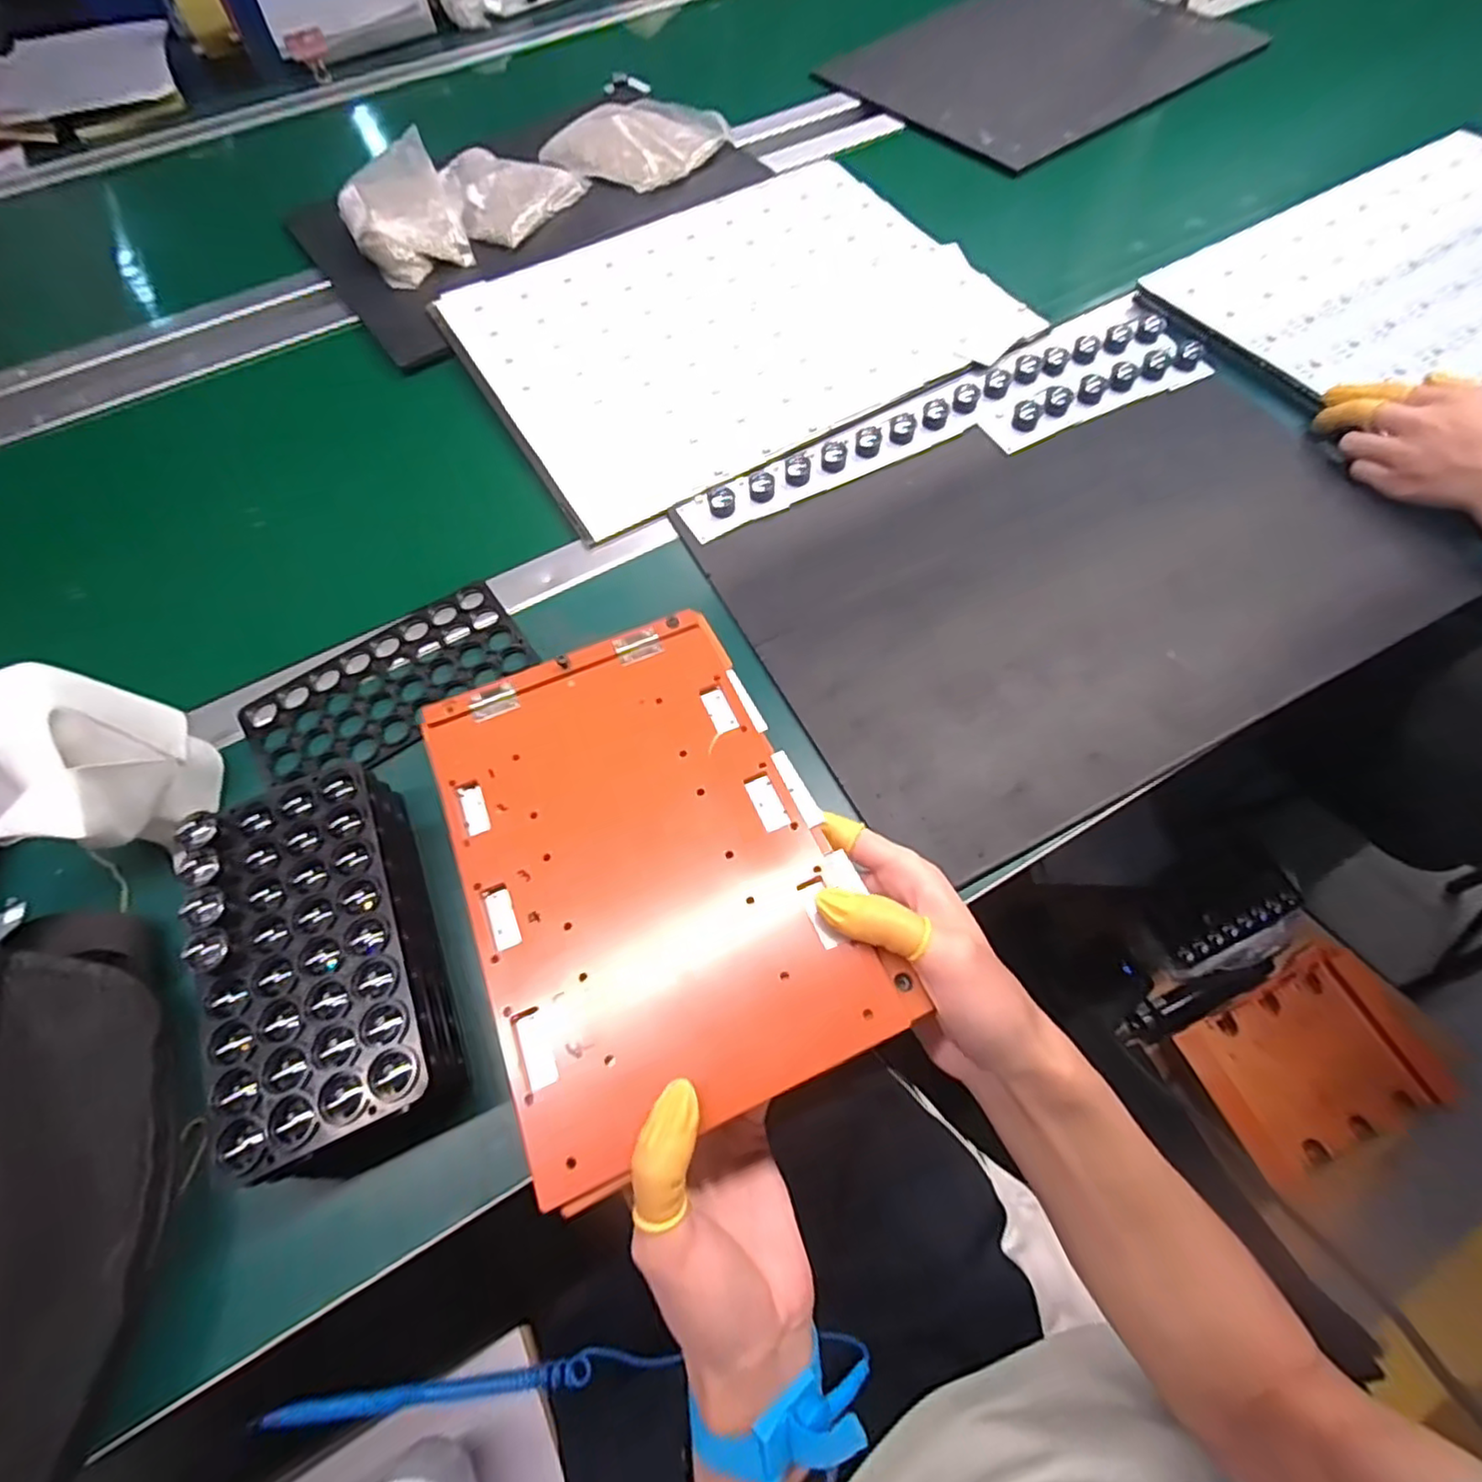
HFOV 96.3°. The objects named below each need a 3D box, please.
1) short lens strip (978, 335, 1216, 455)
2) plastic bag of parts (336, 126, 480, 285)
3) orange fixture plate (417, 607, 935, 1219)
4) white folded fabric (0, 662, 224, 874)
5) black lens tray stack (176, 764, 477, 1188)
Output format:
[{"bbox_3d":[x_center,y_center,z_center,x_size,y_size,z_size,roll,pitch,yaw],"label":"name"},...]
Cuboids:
[{"bbox_3d":[0.307,-0.307,0.573,0.212,0.015,0.054,-24,66,-8],"label":"short lens strip"},{"bbox_3d":[-0.366,-0.566,0.709,0.112,0.052,0.167,-24,66,-9],"label":"plastic bag of parts"},{"bbox_3d":[-0.048,0.051,0.320,0.165,0.016,0.243,-24,66,-9],"label":"orange fixture plate"},{"bbox_3d":[-0.378,0.021,0.391,0.065,0.120,0.101,-11,64,-3],"label":"white folded fabric"},{"bbox_3d":[-0.225,0.120,0.364,0.110,0.064,0.205,-22,65,-8],"label":"black lens tray stack"}]

